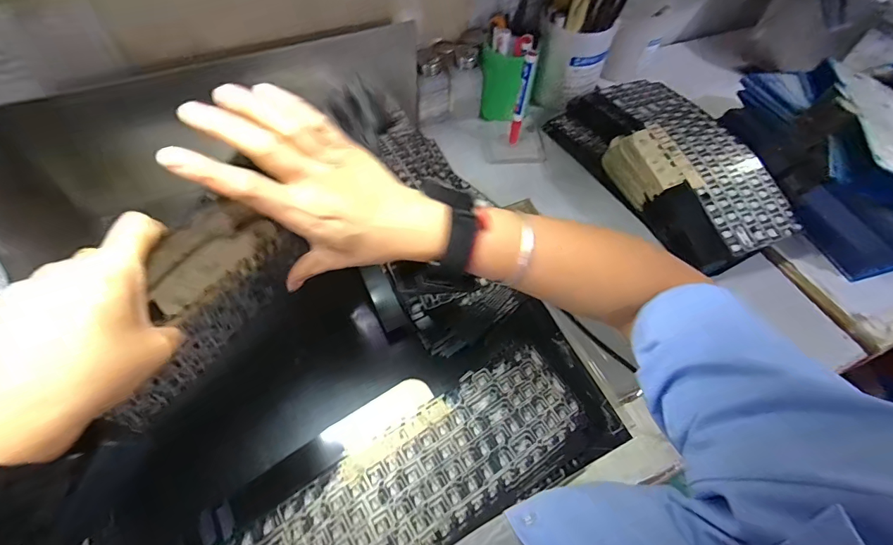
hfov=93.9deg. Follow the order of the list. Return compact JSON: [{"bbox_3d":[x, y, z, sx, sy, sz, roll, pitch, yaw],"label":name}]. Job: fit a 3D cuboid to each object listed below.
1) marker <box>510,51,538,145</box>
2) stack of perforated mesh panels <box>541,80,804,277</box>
[{"bbox_3d":[0.111,-0.250,0.616,0.018,0.141,0.018,9,56,3],"label":"marker"},{"bbox_3d":[0.310,-0.157,0.594,0.163,0.083,0.342,-19,59,-15],"label":"stack of perforated mesh panels"}]

